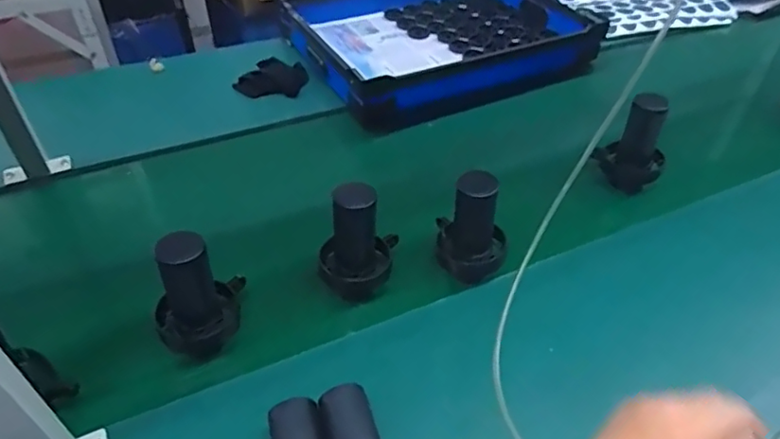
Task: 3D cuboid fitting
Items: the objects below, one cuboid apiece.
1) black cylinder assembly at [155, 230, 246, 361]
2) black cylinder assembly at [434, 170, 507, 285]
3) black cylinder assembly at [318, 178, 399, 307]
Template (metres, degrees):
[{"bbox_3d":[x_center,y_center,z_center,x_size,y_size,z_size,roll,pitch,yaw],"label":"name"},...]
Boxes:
[{"bbox_3d":[-0.226,0.084,0.661,0.112,0.151,0.086,-16,48,-18],"label":"black cylinder assembly"},{"bbox_3d":[0.115,-0.003,0.758,0.092,0.133,0.090,5,45,3],"label":"black cylinder assembly"},{"bbox_3d":[-0.043,0.023,0.730,0.104,0.180,0.083,-2,45,-4],"label":"black cylinder assembly"}]

